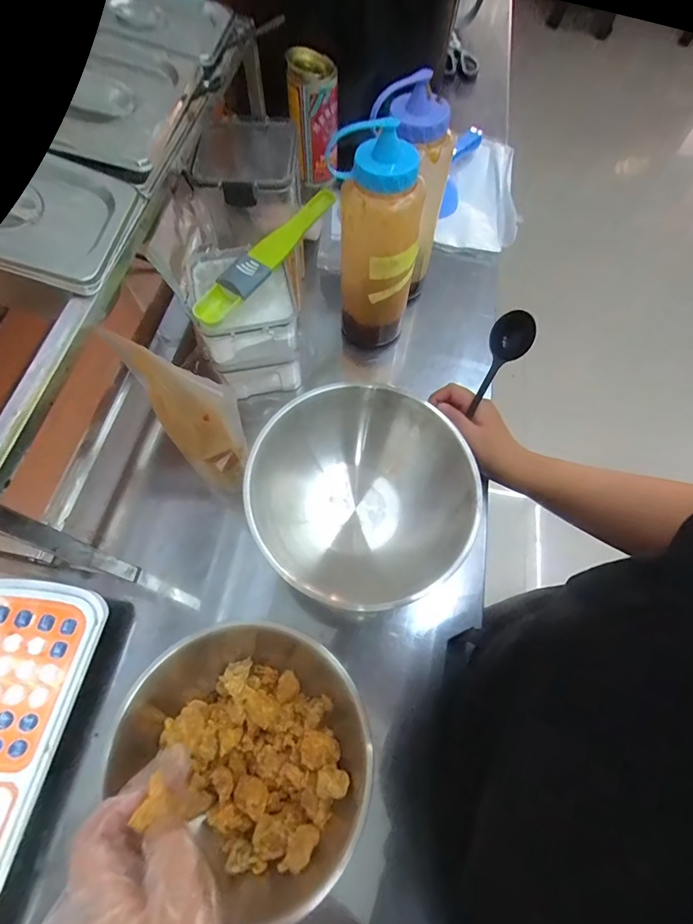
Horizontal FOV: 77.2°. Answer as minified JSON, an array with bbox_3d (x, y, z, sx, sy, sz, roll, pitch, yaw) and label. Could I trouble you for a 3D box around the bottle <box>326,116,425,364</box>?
[{"bbox_3d":[0.035,-0.225,0.496,0.084,0.245,0.077,5,63,5],"label":"bottle"}]

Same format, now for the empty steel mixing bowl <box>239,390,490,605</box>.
[{"bbox_3d":[0.011,0.034,0.411,0.205,0.104,0.177,-17,63,-6],"label":"empty steel mixing bowl"}]

